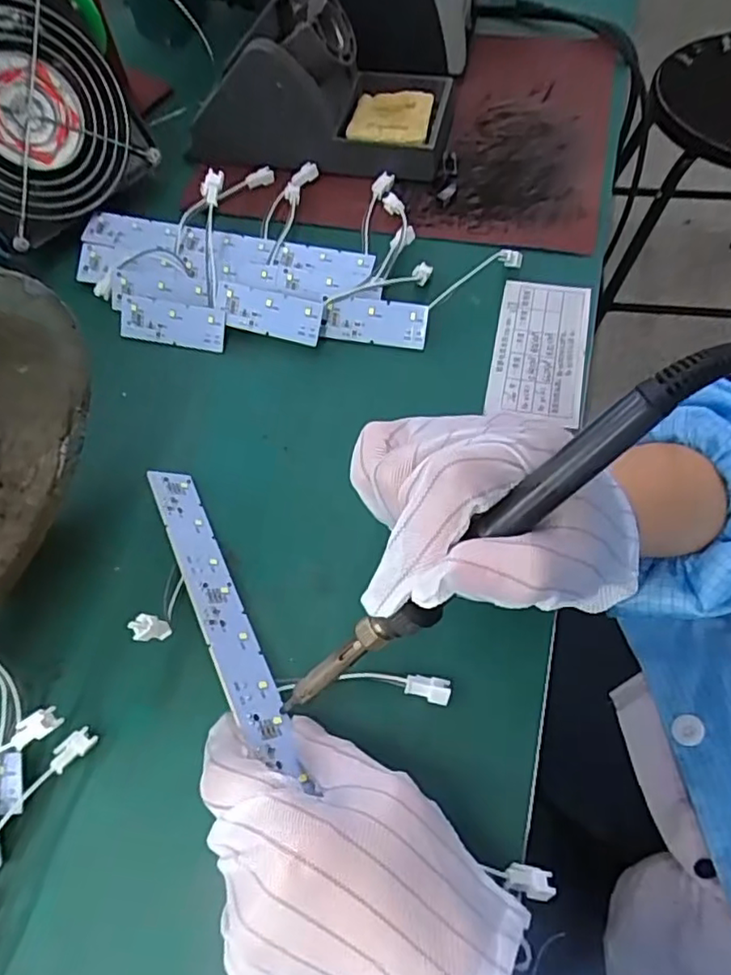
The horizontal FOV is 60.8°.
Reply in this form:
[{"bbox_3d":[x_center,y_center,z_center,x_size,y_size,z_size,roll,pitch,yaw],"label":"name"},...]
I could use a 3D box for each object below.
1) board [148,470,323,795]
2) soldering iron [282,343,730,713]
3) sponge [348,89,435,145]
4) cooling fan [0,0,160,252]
[{"bbox_3d":[-0.065,0.054,0.283,0.024,0.005,0.160,3,46,-43],"label":"board"},{"bbox_3d":[0.039,0.023,0.217,0.200,0.016,0.015,-45,63,23],"label":"soldering iron"},{"bbox_3d":[0.017,-0.256,0.434,0.053,0.013,0.052,9,63,8],"label":"sponge"},{"bbox_3d":[-0.211,-0.230,0.385,0.120,0.123,0.033,-44,38,-15],"label":"cooling fan"}]

